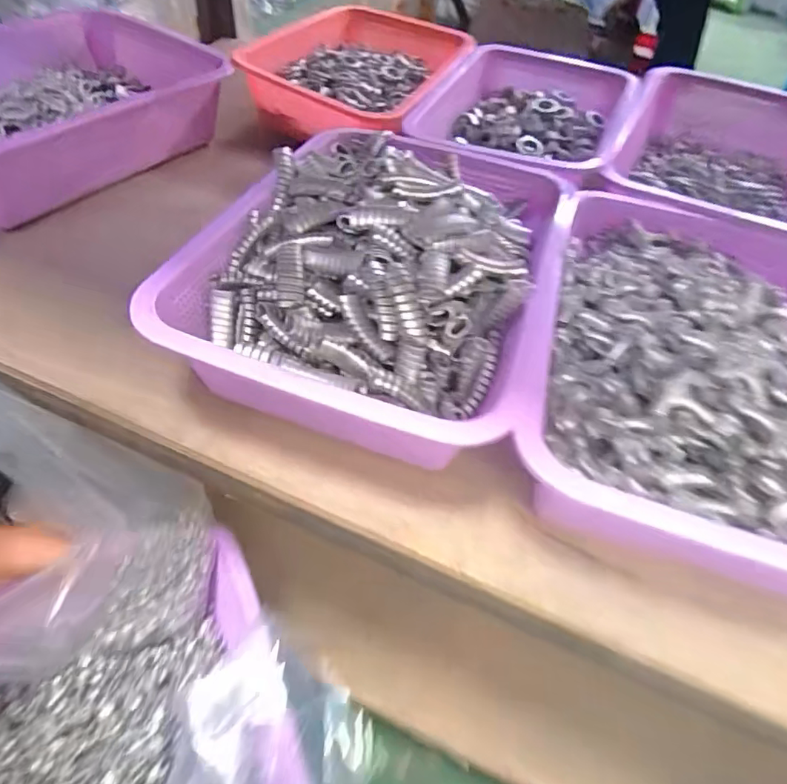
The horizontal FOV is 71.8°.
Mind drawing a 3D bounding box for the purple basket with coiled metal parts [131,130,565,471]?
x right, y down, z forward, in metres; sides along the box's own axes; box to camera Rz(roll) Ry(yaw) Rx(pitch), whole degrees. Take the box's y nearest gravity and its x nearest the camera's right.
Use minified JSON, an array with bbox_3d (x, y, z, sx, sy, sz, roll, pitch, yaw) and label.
[{"bbox_3d":[-0.010,-0.087,0.396,0.222,0.098,0.310,16,49,8],"label":"purple basket with coiled metal parts"}]

